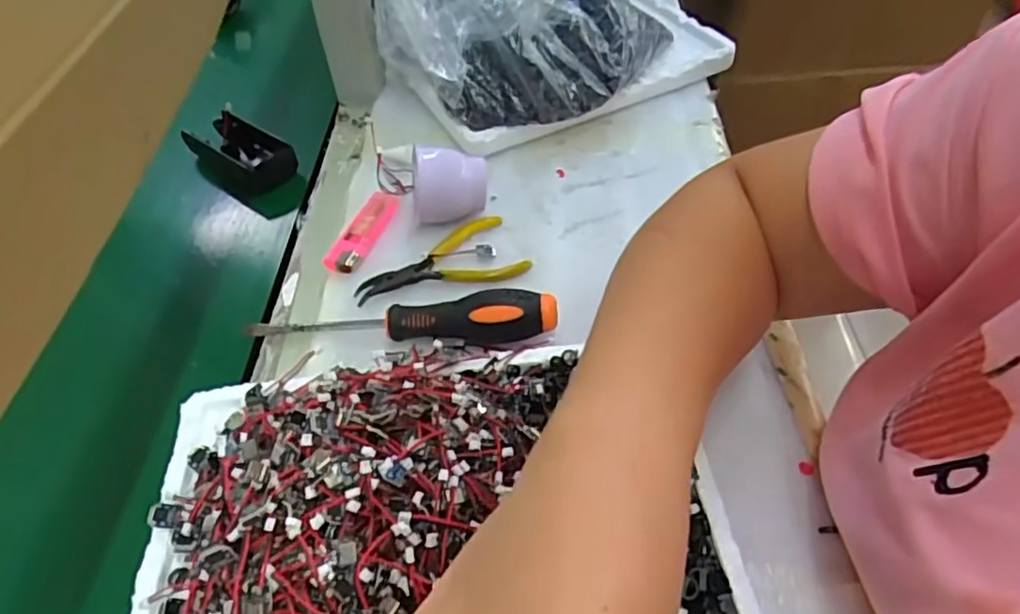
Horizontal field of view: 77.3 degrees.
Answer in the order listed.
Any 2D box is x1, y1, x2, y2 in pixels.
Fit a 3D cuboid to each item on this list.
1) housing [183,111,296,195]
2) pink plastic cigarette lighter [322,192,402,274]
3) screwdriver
[{"bbox_3d":[-0.228,-0.131,0.534,0.058,0.024,0.113,-37,56,-25],"label":"housing"},{"bbox_3d":[-0.106,-0.055,0.461,0.021,0.015,0.078,15,51,16],"label":"pink plastic cigarette lighter"},{"bbox_3d":[-0.070,0.004,0.399,0.195,0.028,0.024,2,49,6],"label":"screwdriver"}]

